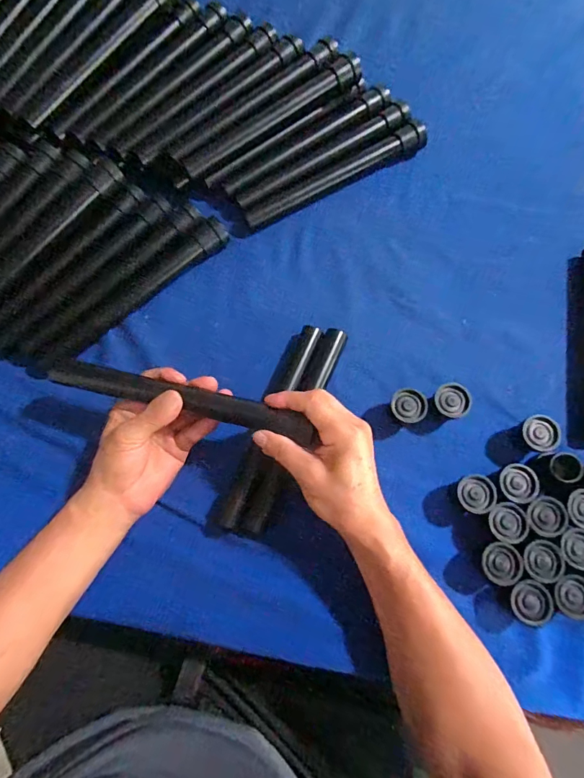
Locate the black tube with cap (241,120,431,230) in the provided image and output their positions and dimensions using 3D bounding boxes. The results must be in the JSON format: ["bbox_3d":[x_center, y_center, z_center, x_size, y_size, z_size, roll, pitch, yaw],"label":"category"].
[{"bbox_3d":[0.054,-0.262,0.510,0.241,0.032,0.029,-27,76,-8],"label":"black tube with cap"}]

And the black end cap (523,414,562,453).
[{"bbox_3d":[0.244,0.046,0.418,0.030,0.037,0.035,-12,75,-4],"label":"black end cap"}]

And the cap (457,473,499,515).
[{"bbox_3d":[0.173,0.102,0.402,0.033,0.035,0.035,0,74,-1],"label":"cap"}]

